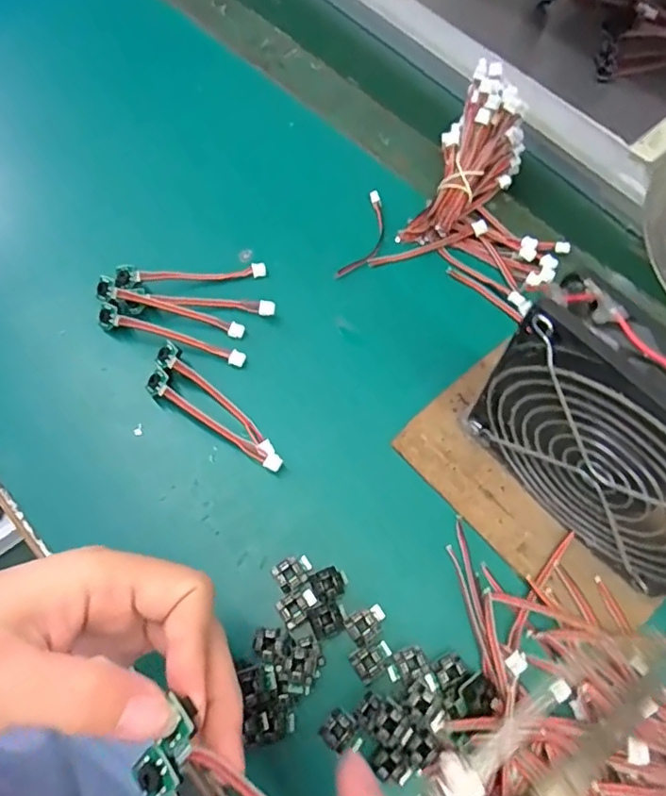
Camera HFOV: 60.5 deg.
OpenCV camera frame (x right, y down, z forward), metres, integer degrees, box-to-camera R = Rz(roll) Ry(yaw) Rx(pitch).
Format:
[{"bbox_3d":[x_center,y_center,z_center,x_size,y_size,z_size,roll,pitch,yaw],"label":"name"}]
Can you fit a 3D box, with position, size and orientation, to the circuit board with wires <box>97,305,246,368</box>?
[{"bbox_3d":[-0.092,-0.036,0.325,0.087,0.011,0.013,15,68,8],"label":"circuit board with wires"}]

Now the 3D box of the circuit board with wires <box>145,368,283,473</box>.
[{"bbox_3d":[-0.064,0.015,0.306,0.085,0.017,0.012,33,71,14],"label":"circuit board with wires"}]

